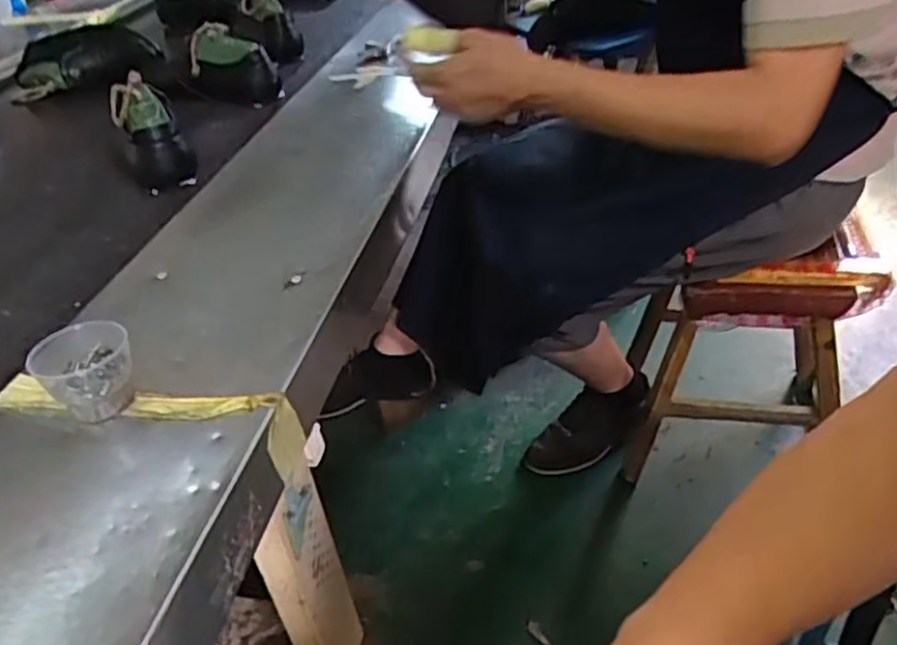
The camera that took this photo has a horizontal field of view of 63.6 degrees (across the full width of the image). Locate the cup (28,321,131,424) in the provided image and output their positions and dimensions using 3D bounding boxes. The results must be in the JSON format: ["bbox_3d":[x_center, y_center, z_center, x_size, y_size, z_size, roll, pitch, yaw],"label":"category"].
[{"bbox_3d":[-0.251,0.035,0.509,0.060,0.051,0.057,-5,37,4],"label":"cup"}]

